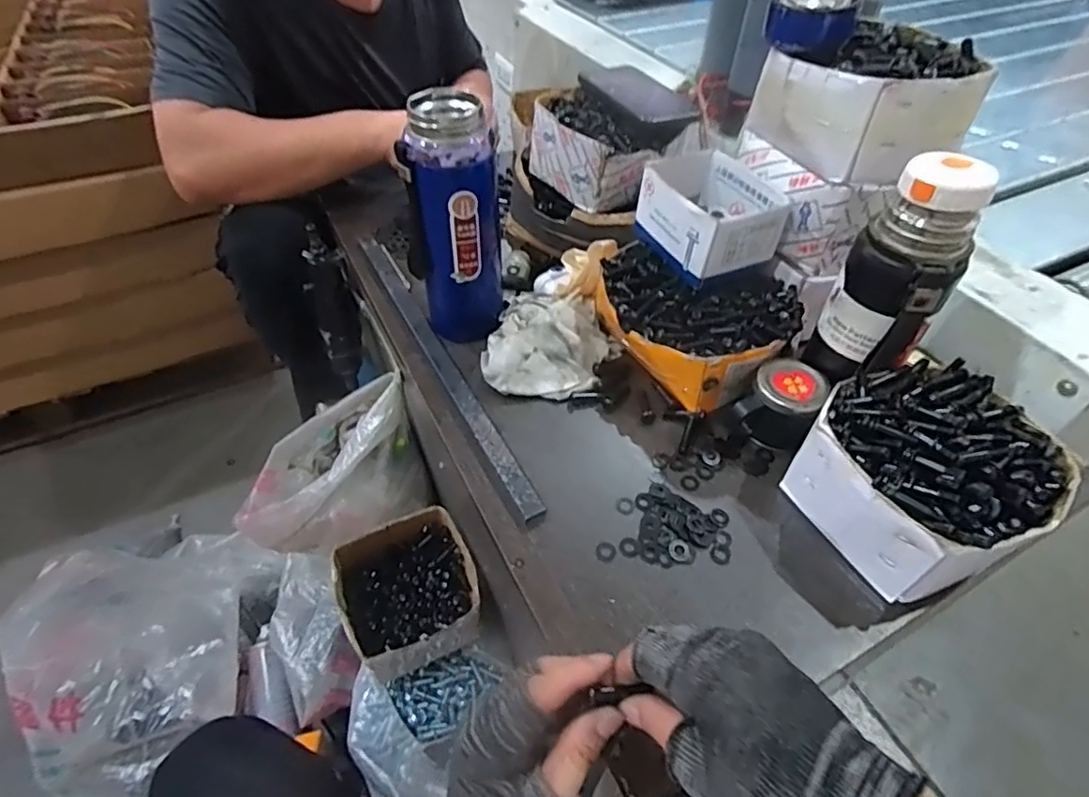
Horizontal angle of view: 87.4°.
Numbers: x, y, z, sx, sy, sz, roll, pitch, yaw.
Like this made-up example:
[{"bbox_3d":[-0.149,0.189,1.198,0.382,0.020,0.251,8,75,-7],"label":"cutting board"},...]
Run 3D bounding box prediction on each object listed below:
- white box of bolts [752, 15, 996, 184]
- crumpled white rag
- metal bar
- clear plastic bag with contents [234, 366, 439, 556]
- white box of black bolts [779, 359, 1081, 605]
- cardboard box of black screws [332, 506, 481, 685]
[{"bbox_3d":[0.262,-0.250,0.484,0.120,0.078,0.148,-22,53,-19],"label":"white box of bolts"},{"bbox_3d":[0.006,-0.059,0.570,0.108,0.033,0.132,10,49,8],"label":"crumpled white rag"},{"bbox_3d":[-0.114,-0.050,0.578,0.024,0.014,0.432,-21,52,-19],"label":"metal bar"},{"bbox_3d":[-0.281,0.086,0.729,0.243,0.165,0.143,-10,49,-10],"label":"clear plastic bag with contents"},{"bbox_3d":[0.284,0.055,0.434,0.151,0.083,0.148,-21,52,-18],"label":"white box of black bolts"},{"bbox_3d":[-0.148,0.223,0.642,0.146,0.108,0.136,-25,54,-21],"label":"cardboard box of black screws"}]

